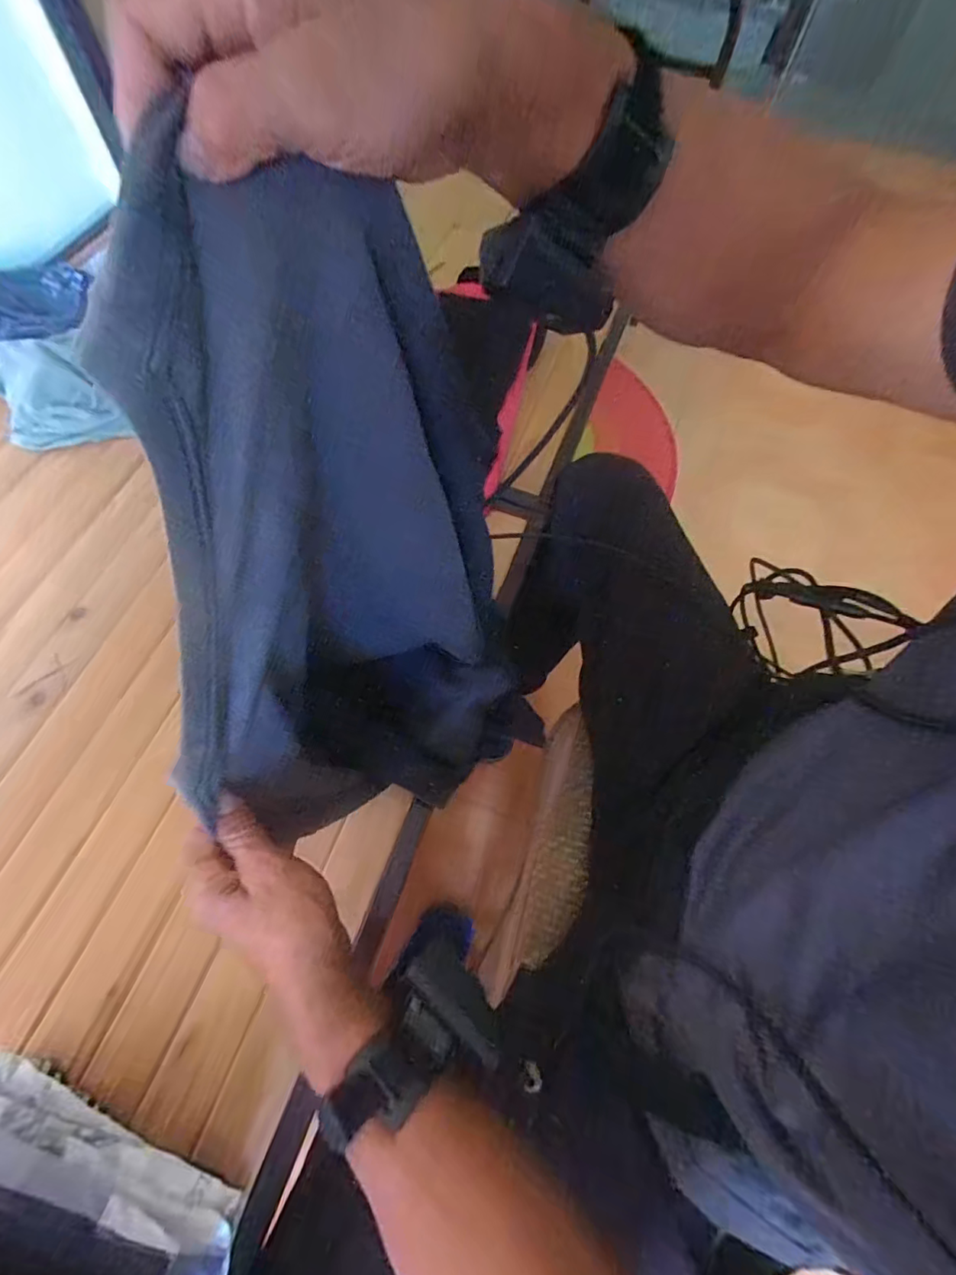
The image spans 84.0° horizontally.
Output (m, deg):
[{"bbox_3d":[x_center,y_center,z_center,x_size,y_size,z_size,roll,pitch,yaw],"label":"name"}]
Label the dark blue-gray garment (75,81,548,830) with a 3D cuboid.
[{"bbox_3d":[-0.076,-0.011,0.346,0.229,0.440,0.092,-22,46,-12],"label":"dark blue-gray garment"}]

